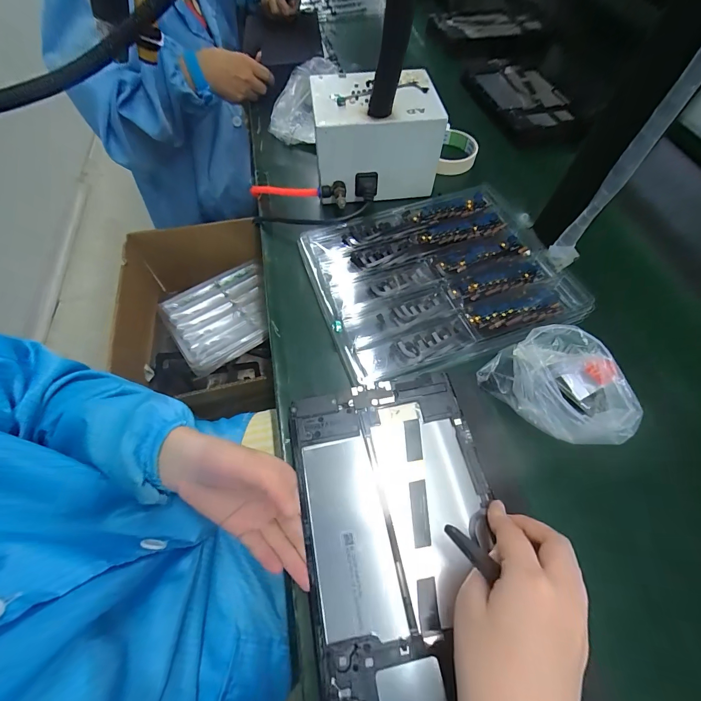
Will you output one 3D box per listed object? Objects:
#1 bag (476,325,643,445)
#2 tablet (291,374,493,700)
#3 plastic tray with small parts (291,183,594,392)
[{"bbox_3d":[0.190,0.030,0.290,0.098,0.058,0.115,-37,68,-15],"label":"bag"},{"bbox_3d":[0.040,0.138,0.247,0.145,0.012,0.240,-11,64,-3],"label":"tablet"},{"bbox_3d":[0.098,-0.095,0.383,0.271,0.026,0.224,-19,65,-7],"label":"plastic tray with small parts"}]

